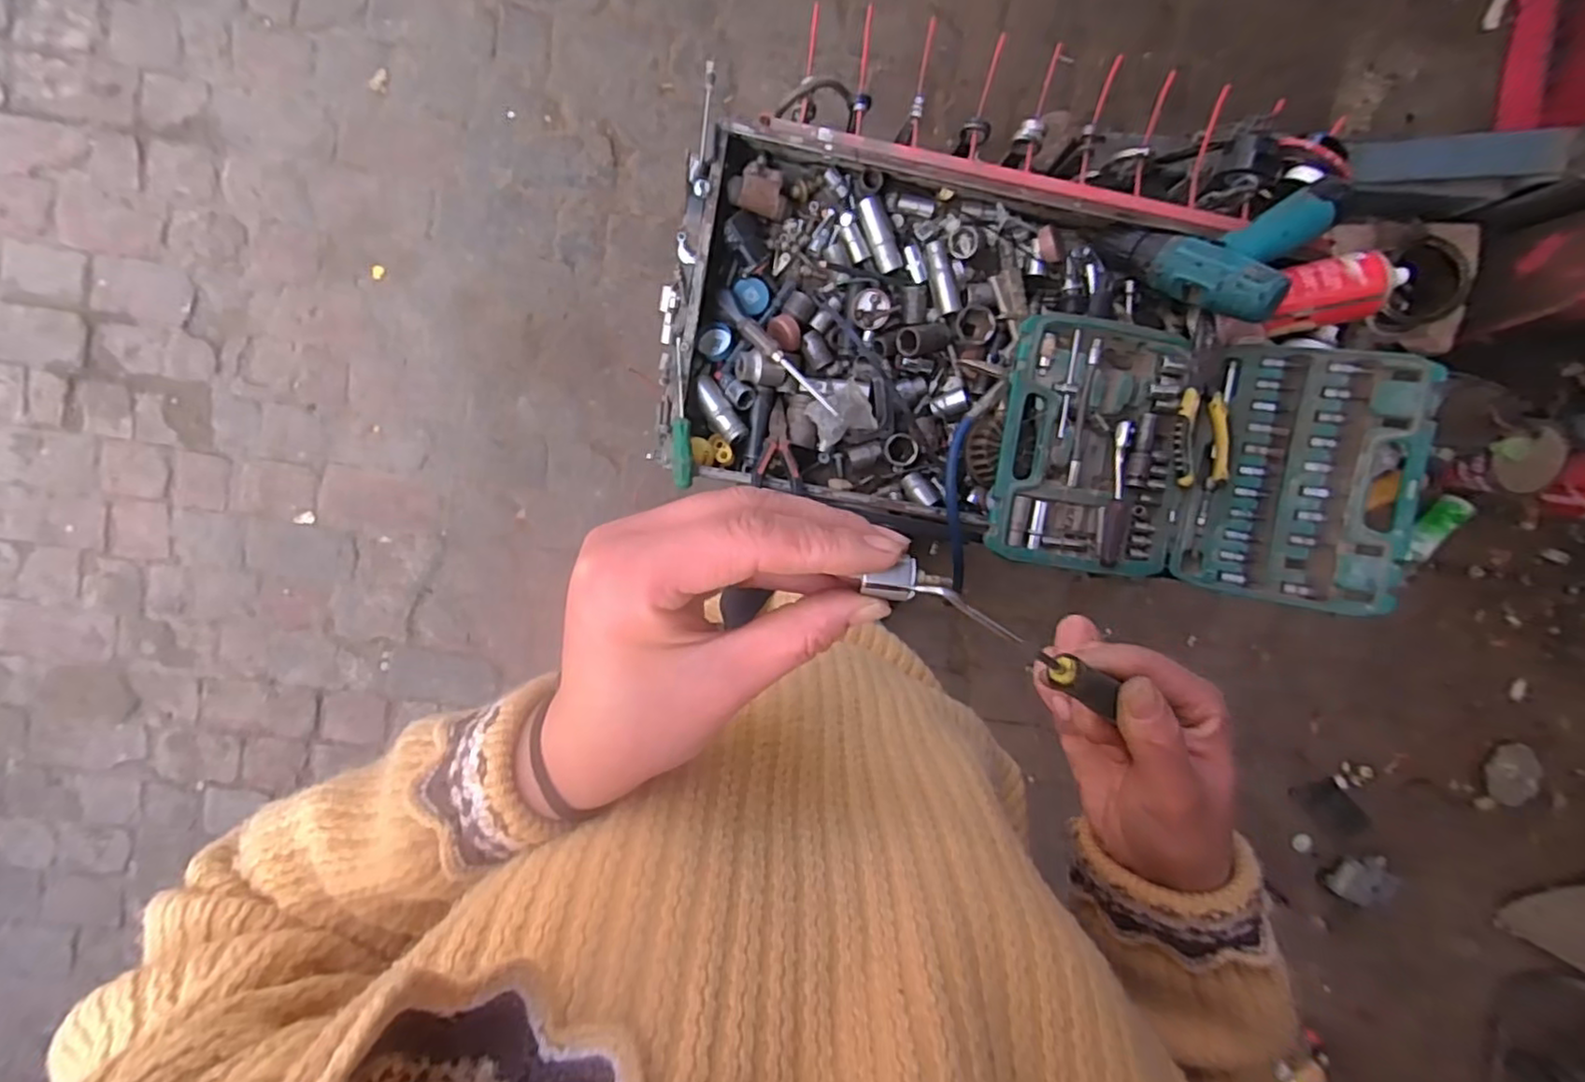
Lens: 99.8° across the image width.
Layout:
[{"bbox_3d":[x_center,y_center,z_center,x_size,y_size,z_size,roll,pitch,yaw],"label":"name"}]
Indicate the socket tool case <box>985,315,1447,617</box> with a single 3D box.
[{"bbox_3d":[0.395,-0.078,0.651,0.368,0.055,0.246,10,95,14],"label":"socket tool case"}]

